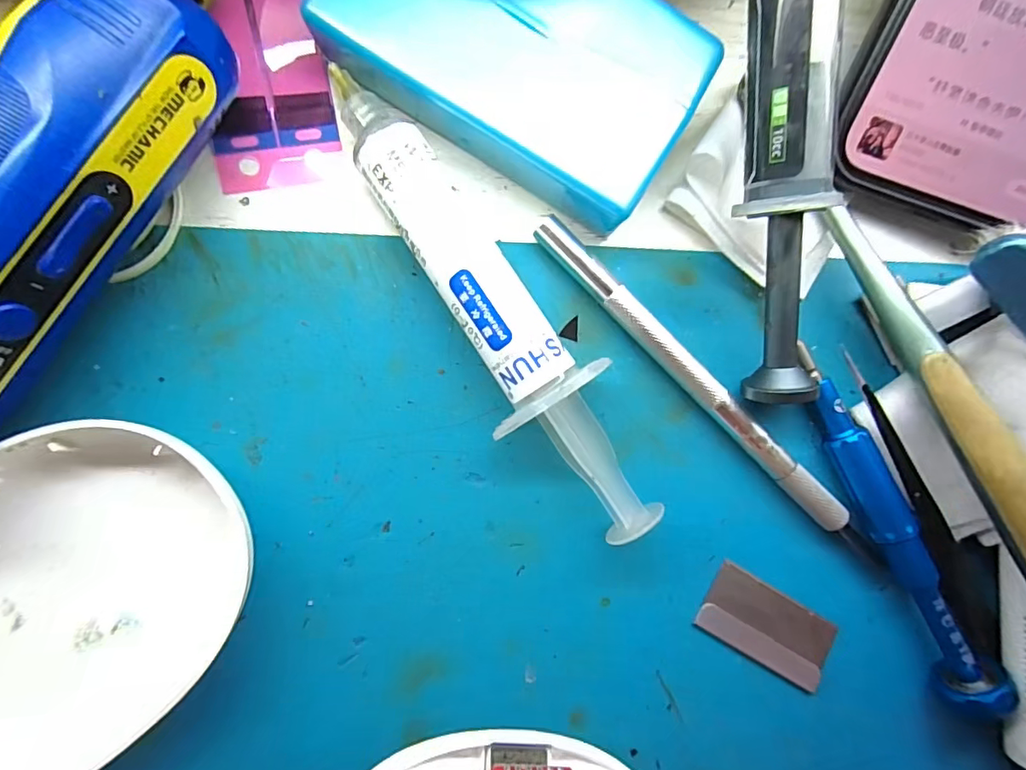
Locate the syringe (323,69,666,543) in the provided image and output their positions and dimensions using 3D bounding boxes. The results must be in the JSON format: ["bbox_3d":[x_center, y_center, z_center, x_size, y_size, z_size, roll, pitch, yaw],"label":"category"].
[{"bbox_3d":[-0.005,-0.019,0.124,0.025,0.022,0.126,-28,90,-10],"label":"syringe"}]

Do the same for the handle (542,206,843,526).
[{"bbox_3d":[0.047,-0.003,0.134,0.110,0.006,0.006,45,81,-2],"label":"handle"}]

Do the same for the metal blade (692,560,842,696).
[{"bbox_3d":[0.069,0.065,0.136,0.038,0.004,0.018,32,81,-4],"label":"metal blade"}]

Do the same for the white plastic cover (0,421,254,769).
[{"bbox_3d":[-0.100,0.049,0.110,0.081,0.015,0.064,-40,92,-9],"label":"white plastic cover"}]

